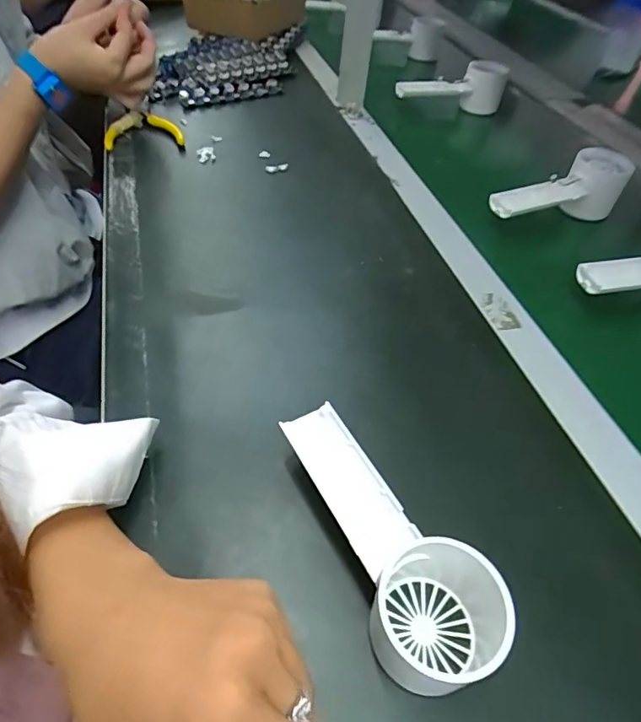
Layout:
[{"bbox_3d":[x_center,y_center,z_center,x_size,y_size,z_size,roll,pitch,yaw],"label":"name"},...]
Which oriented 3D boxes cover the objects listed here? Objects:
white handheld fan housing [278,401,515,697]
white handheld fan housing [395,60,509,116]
[{"bbox_3d":[0.040,0.088,0.262,0.064,0.059,0.154,-16,50,-16],"label":"white handheld fan housing"},{"bbox_3d":[0.169,-0.353,0.633,0.144,0.055,0.061,4,49,2],"label":"white handheld fan housing"}]

